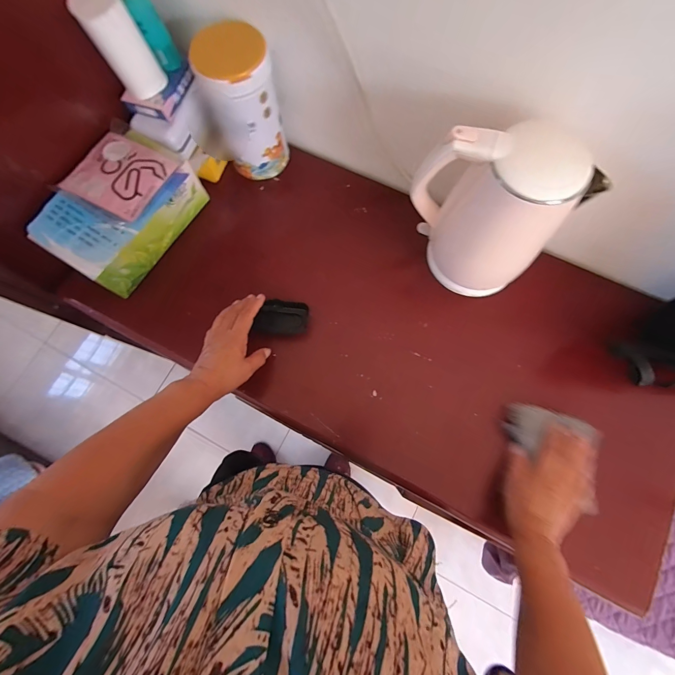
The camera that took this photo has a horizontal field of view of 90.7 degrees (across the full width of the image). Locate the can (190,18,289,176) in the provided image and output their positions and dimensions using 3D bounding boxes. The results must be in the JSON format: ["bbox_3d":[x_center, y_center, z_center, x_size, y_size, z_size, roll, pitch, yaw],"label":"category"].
[{"bbox_3d":[-0.141,-0.355,0.526,0.104,0.192,0.086,-19,76,-4],"label":"can"}]

